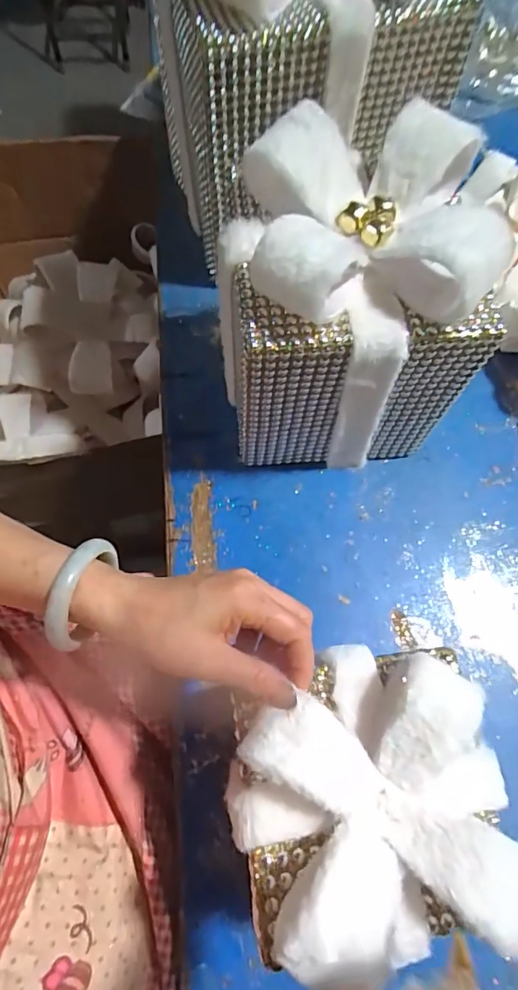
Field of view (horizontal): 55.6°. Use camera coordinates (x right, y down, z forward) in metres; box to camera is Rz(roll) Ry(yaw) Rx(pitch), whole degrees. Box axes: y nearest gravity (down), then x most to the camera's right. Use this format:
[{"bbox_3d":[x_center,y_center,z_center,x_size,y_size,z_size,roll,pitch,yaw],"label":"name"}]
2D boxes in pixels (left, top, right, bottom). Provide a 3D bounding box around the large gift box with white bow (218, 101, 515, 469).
[{"bbox_3d":[0.077,-0.161,0.459,0.213,0.249,0.192,-9,68,-5],"label":"large gift box with white bow"}]

